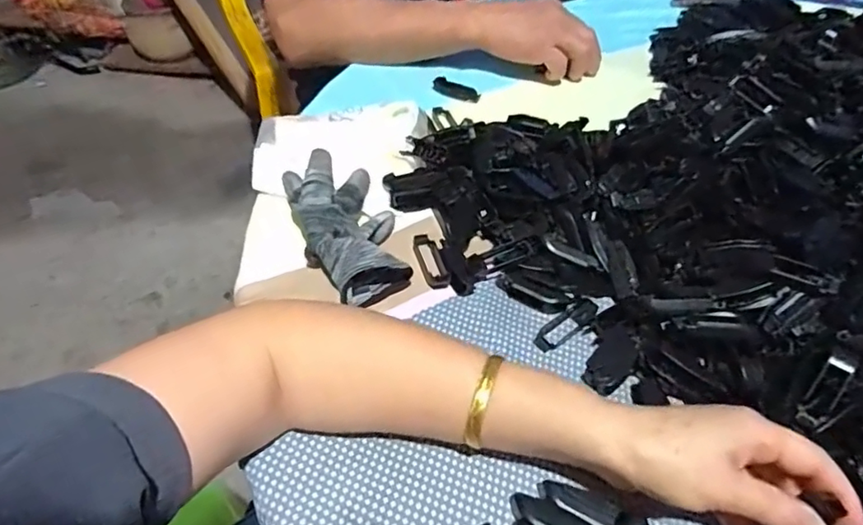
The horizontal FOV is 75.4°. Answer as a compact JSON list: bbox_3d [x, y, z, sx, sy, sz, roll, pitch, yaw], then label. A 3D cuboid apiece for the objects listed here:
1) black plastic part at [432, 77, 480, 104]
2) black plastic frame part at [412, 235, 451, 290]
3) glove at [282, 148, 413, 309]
[{"bbox_3d":[0.028,-0.194,0.628,0.057,0.008,0.019,24,50,18],"label":"black plastic part"},{"bbox_3d":[0.000,-0.003,0.441,0.019,0.006,0.054,-10,48,-12],"label":"black plastic frame part"},{"bbox_3d":[-0.067,-0.036,0.439,0.076,0.037,0.146,-14,50,-17],"label":"glove"}]

